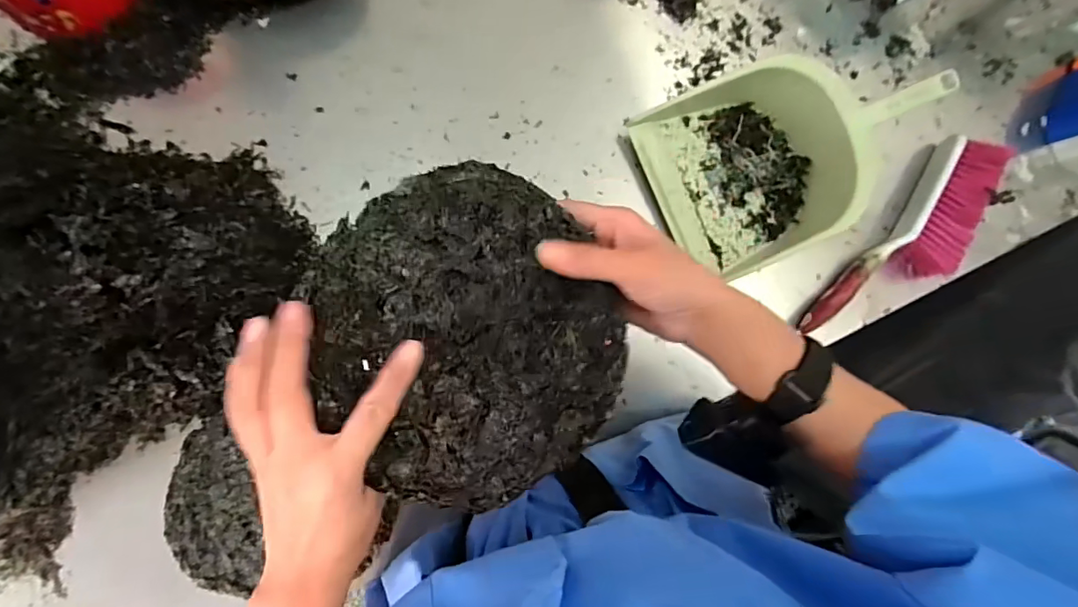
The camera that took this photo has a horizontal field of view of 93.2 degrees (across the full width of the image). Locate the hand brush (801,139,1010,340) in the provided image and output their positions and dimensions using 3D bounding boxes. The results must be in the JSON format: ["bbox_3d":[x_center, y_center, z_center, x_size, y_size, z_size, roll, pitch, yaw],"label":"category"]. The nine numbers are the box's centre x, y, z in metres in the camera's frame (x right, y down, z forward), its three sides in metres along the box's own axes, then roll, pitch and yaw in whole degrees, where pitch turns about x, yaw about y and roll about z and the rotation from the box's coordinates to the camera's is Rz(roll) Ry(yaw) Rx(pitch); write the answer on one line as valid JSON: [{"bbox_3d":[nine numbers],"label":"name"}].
[{"bbox_3d":[0.467,-0.072,0.636,0.096,0.052,0.317,42,82,-4],"label":"hand brush"}]

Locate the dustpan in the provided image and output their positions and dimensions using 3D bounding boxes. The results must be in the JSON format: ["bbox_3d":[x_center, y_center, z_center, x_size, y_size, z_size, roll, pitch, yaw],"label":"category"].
[{"bbox_3d":[0.289,-0.180,0.597,0.316,0.099,0.216,-27,91,-9],"label":"dustpan"}]

